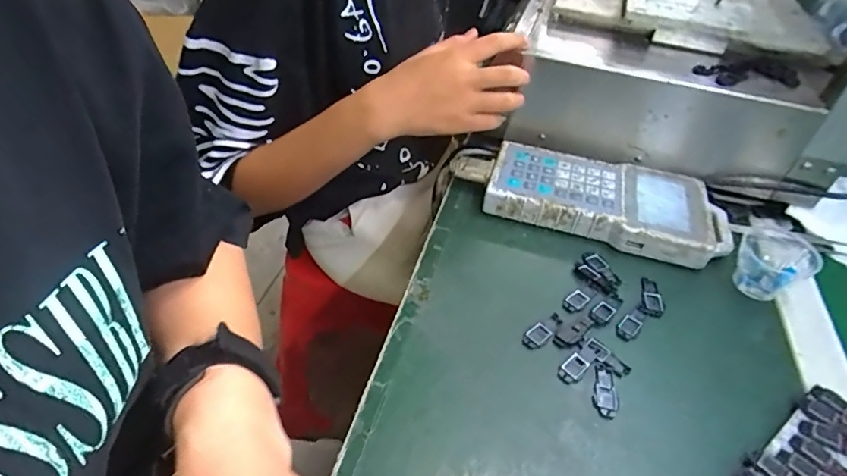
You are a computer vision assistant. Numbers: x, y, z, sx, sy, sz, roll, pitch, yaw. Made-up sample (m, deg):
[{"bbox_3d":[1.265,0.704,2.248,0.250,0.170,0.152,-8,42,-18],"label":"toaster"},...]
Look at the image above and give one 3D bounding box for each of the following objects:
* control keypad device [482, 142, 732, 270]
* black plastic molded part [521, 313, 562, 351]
[{"bbox_3d":[0.178,-0.036,0.488,0.226,0.035,0.106,17,45,10],"label":"control keypad device"},{"bbox_3d":[0.091,0.070,0.382,0.016,0.004,0.040,34,50,30],"label":"black plastic molded part"}]

